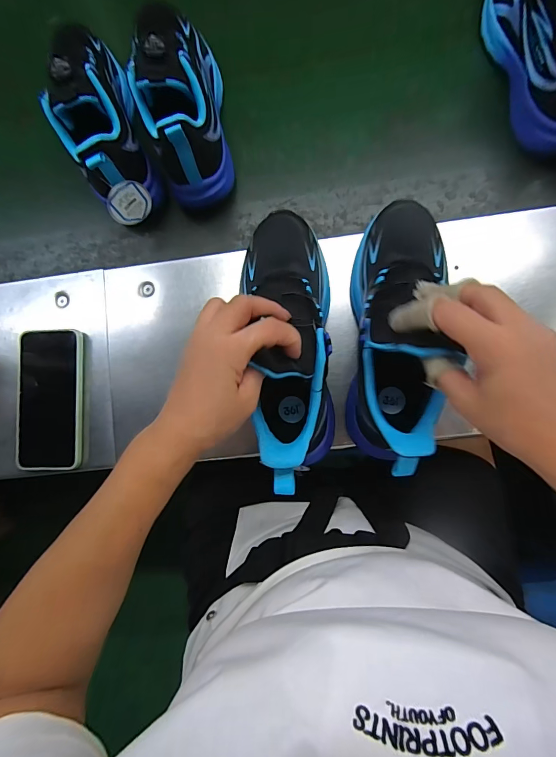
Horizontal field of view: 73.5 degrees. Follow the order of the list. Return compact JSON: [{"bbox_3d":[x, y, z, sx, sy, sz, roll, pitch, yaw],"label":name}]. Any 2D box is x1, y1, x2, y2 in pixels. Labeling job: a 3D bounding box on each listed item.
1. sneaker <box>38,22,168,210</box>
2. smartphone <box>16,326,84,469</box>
[{"bbox_3d":[-0.207,-0.301,0.426,0.072,0.127,0.224,-21,84,1],"label":"sneaker"},{"bbox_3d":[-0.269,0.024,0.437,0.078,0.019,0.163,-1,85,3],"label":"smartphone"}]

